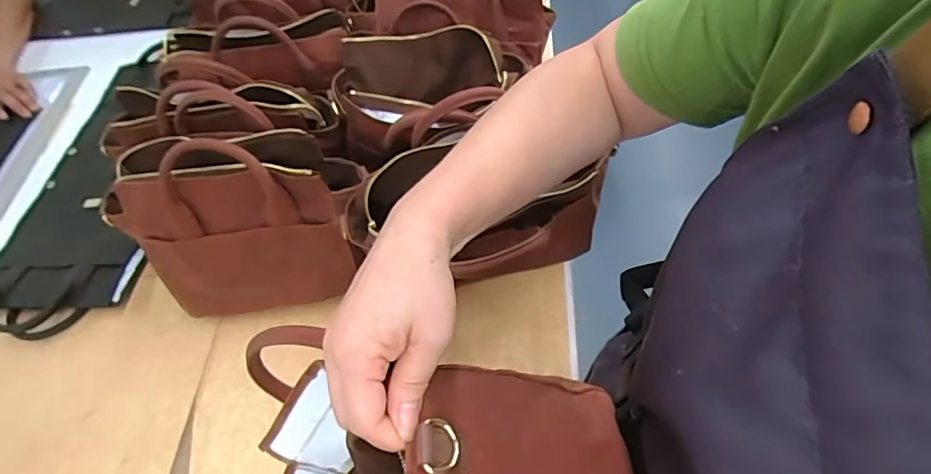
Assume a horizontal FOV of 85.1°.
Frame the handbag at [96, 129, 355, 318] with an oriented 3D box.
[{"bbox_3d":[-0.261,-0.011,0.595,0.248,0.213,0.122,-6,55,4],"label":"handbag"}]

